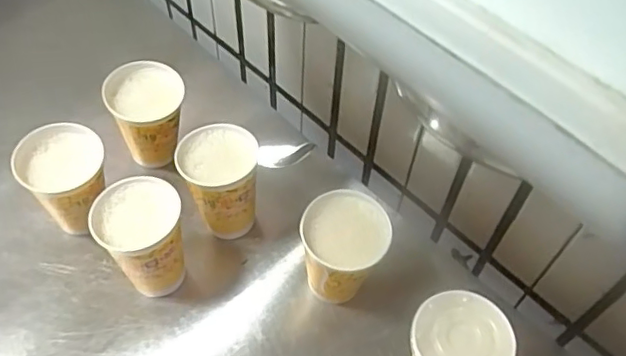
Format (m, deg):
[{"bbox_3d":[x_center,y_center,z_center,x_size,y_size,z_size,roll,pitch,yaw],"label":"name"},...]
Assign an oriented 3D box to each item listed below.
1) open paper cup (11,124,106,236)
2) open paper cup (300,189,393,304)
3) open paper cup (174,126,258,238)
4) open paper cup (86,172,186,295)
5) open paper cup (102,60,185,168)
[{"bbox_3d":[-0.239,0.010,0.579,0.079,0.097,0.089,-20,59,-17],"label":"open paper cup"},{"bbox_3d":[0.025,0.071,0.546,0.071,0.117,0.073,1,55,-2],"label":"open paper cup"},{"bbox_3d":[-0.093,0.008,0.591,0.073,0.109,0.076,2,55,-3],"label":"open paper cup"},{"bbox_3d":[-0.158,0.059,0.548,0.074,0.107,0.077,2,55,-3],"label":"open paper cup"},{"bbox_3d":[-0.175,-0.064,0.627,0.076,0.097,0.070,2,55,-3],"label":"open paper cup"}]

